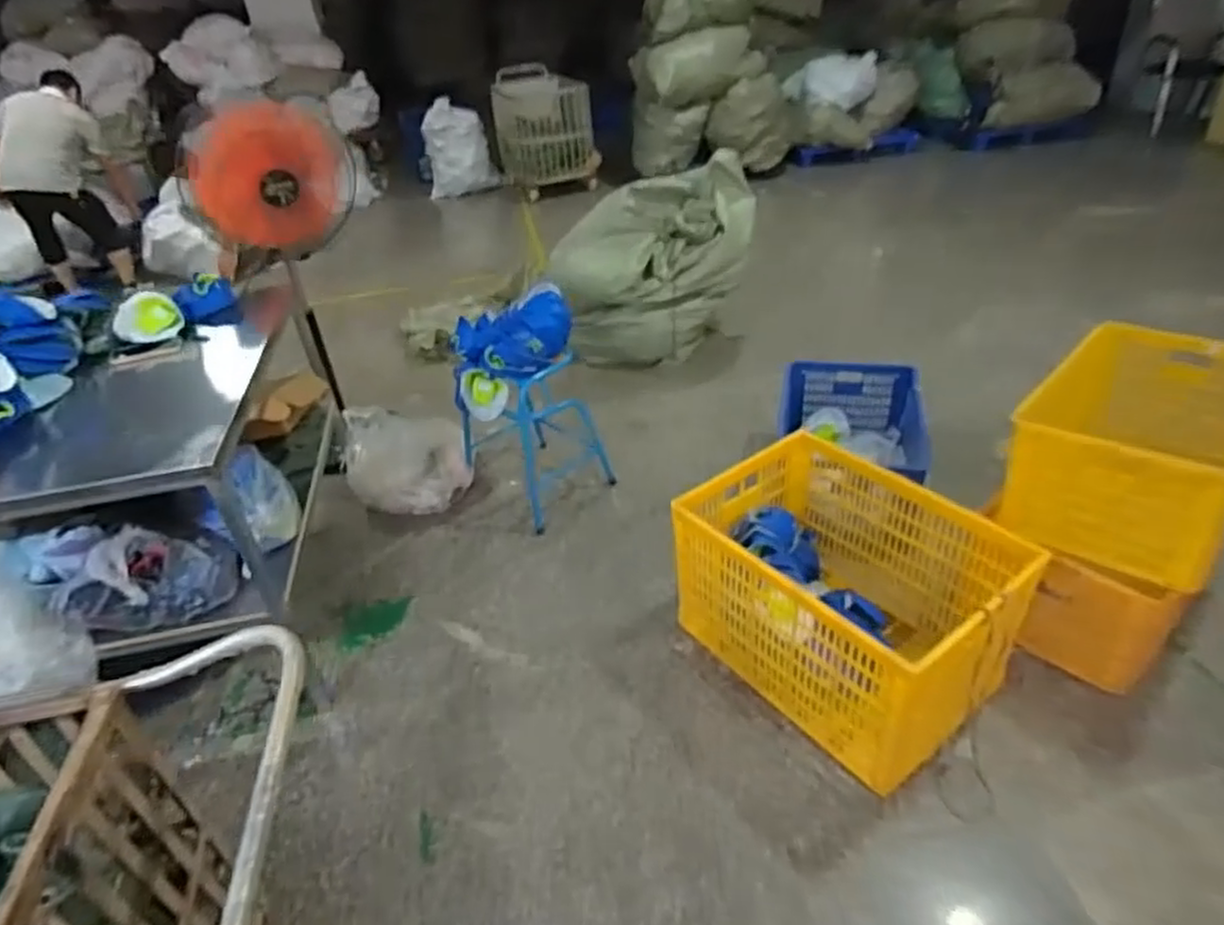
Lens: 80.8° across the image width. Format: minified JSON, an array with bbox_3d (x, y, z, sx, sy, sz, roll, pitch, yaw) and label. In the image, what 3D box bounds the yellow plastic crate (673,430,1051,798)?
[{"bbox_3d":[0.535,0.308,1.715,0.495,0.408,0.718,-27,40,-28],"label":"yellow plastic crate"}]

